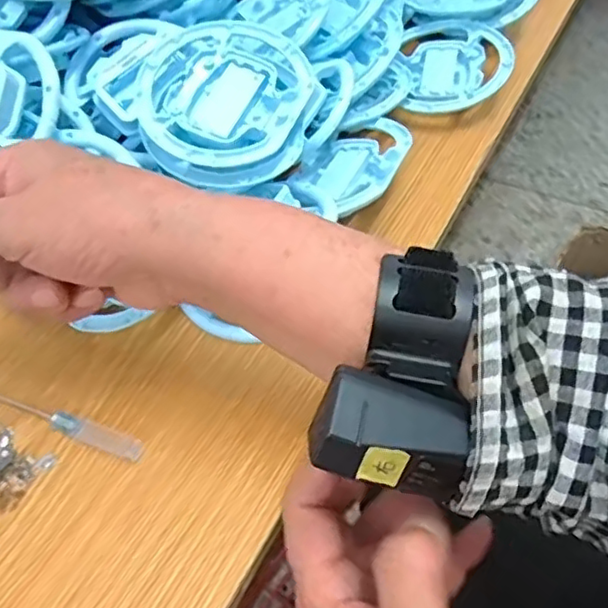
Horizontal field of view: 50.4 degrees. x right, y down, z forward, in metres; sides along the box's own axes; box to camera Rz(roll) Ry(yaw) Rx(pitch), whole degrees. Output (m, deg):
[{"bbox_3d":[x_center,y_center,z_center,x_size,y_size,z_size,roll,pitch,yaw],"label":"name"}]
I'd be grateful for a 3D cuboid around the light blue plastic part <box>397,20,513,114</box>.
[{"bbox_3d":[0.117,-0.184,0.498,0.079,0.022,0.098,2,53,5],"label":"light blue plastic part"}]

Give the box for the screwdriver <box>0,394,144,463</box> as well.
[{"bbox_3d":[-0.141,0.059,0.345,0.123,0.006,0.012,16,55,15],"label":"screwdriver"}]

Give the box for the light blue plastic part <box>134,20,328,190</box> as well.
[{"bbox_3d":[-0.049,-0.122,0.394,0.099,0.026,0.104,23,68,13],"label":"light blue plastic part"}]

